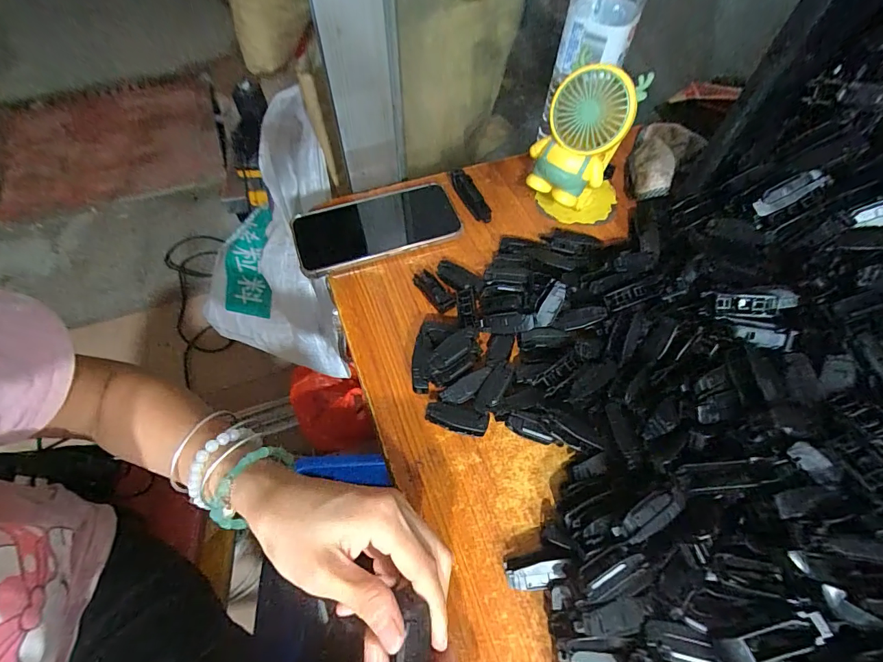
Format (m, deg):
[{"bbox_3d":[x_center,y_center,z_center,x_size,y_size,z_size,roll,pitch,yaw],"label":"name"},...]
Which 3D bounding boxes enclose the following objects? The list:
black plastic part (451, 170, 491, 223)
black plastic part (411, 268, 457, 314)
[{"bbox_3d":[0.031,-0.150,0.449,0.020,0.021,0.076,-24,63,-14],"label":"black plastic part"},{"bbox_3d":[-0.007,-0.037,0.385,0.019,0.010,0.047,-36,66,-20],"label":"black plastic part"}]

